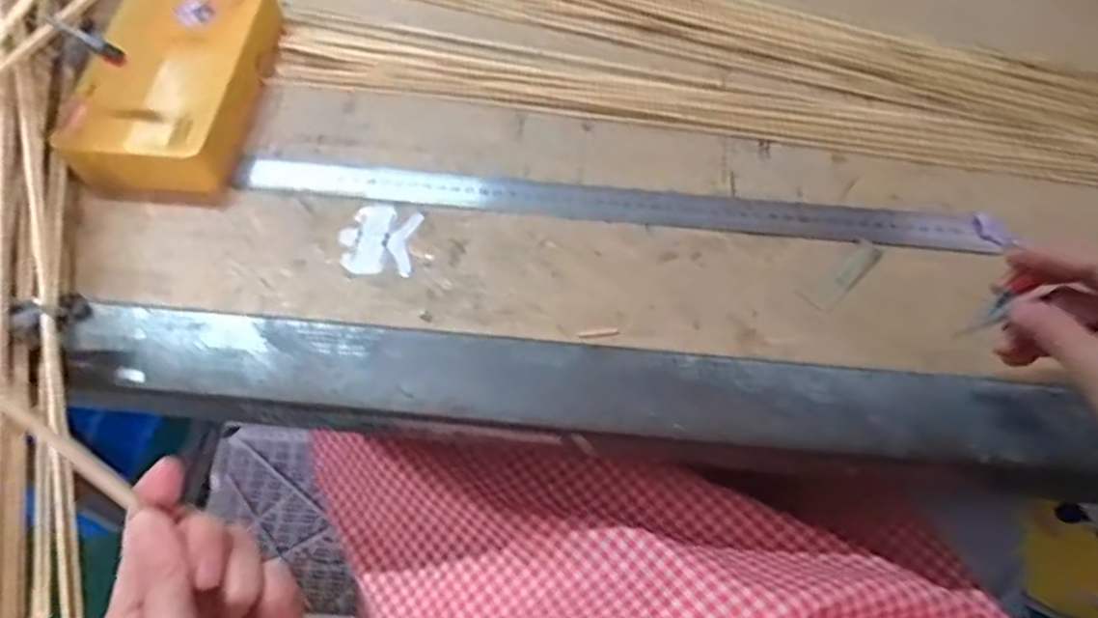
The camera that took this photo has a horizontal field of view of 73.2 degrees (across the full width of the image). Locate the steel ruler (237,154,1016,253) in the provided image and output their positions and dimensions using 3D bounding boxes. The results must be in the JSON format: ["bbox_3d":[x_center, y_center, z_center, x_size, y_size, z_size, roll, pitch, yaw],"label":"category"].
[{"bbox_3d":[0.043,-0.072,0.509,0.523,0.010,0.034,6,62,2],"label":"steel ruler"}]

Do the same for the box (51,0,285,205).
[{"bbox_3d":[-0.271,-0.168,0.539,0.106,0.039,0.185,4,61,2],"label":"box"}]

